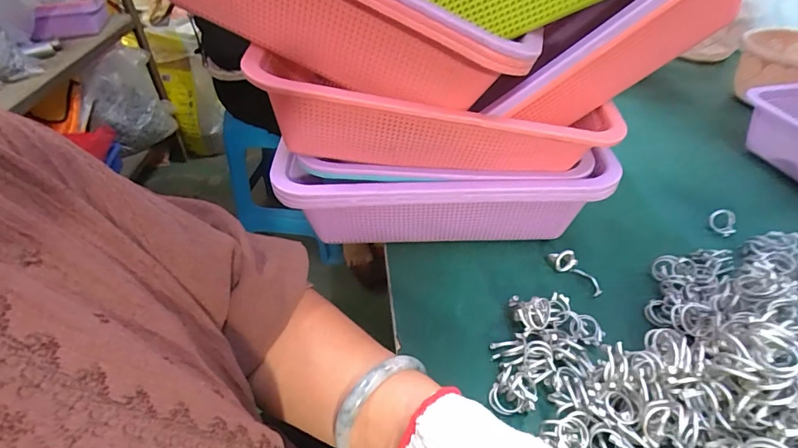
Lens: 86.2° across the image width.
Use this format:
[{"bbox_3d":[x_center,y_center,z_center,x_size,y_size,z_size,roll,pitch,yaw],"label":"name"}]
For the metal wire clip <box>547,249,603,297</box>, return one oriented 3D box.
[{"bbox_3d":[0.165,0.042,0.396,0.017,0.018,0.057,-24,46,-25],"label":"metal wire clip"}]

